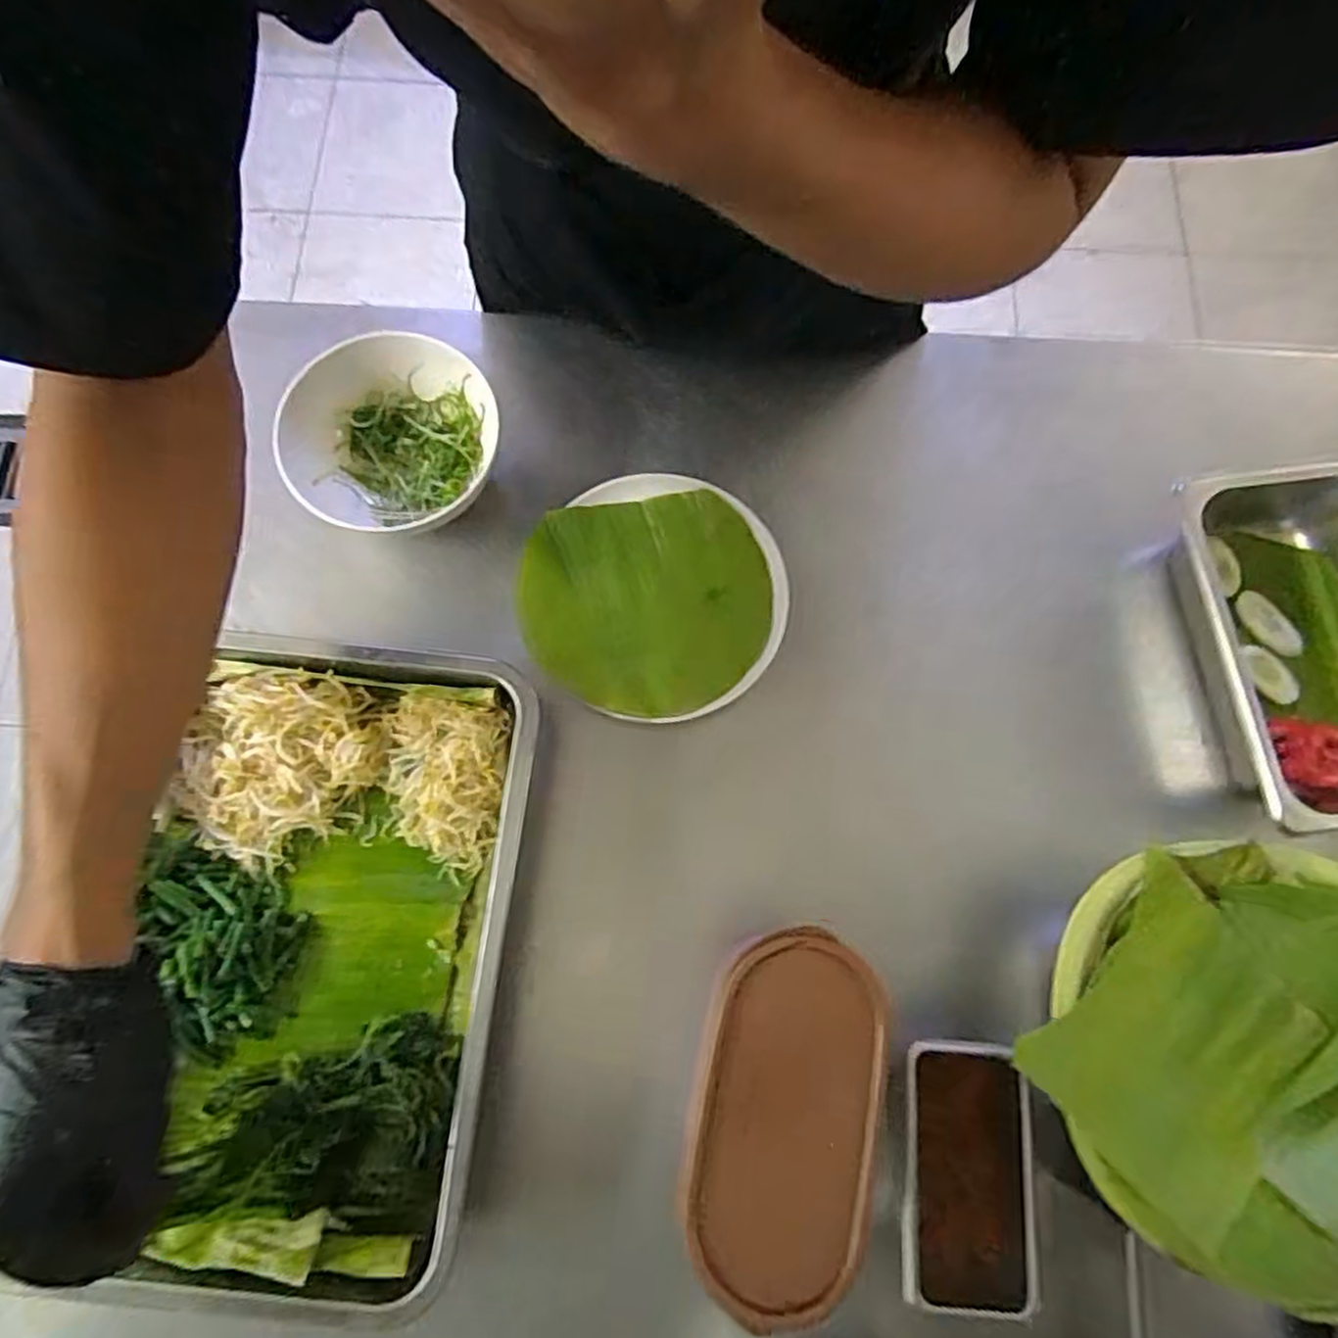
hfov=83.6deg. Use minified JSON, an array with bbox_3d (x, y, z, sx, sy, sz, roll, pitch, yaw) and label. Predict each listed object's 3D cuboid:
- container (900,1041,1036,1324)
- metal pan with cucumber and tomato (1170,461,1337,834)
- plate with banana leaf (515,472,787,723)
[{"bbox_3d":[0.178,0.306,0.475,0.077,0.086,0.143,6,75,1],"label":"container"},{"bbox_3d":[0.475,-0.013,0.573,0.168,0.089,0.261,-6,75,-2],"label":"metal pan with cucumber and tomato"},{"bbox_3d":[-0.011,-0.057,0.580,0.194,0.048,0.193,0,75,0],"label":"plate with banana leaf"}]

